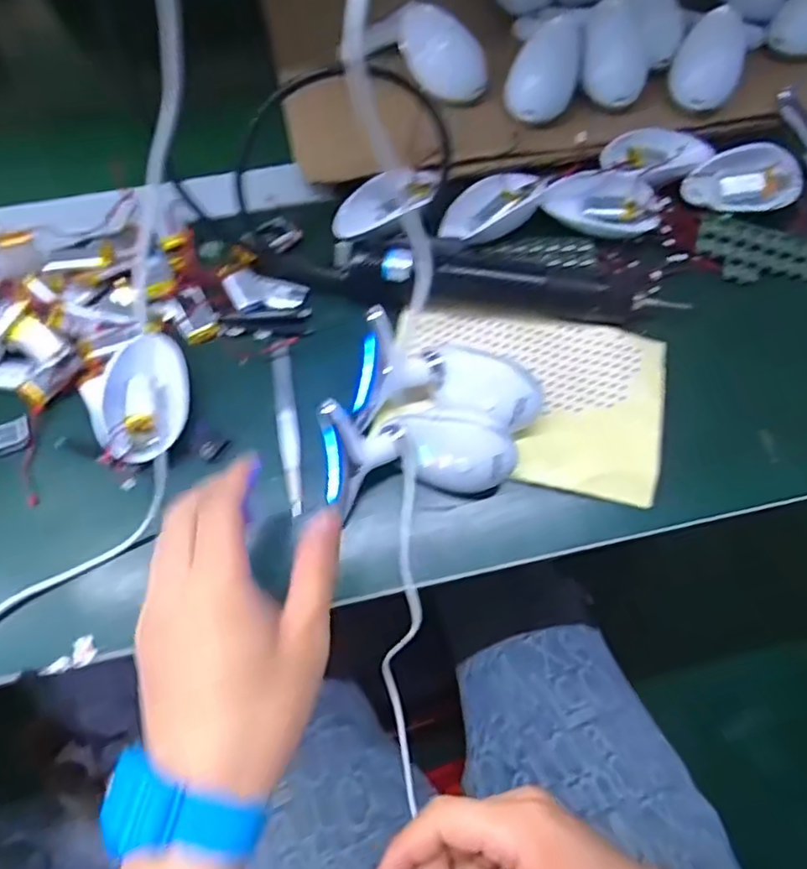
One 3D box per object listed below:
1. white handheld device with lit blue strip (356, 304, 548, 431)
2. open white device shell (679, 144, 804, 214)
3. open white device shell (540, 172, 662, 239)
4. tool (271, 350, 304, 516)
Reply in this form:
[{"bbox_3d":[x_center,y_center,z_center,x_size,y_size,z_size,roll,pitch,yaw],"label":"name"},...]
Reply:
[{"bbox_3d":[0.029,-0.029,0.381,0.115,0.062,0.051,11,68,3],"label":"white handheld device with lit blue strip"},{"bbox_3d":[0.256,-0.190,0.462,0.085,0.033,0.049,-11,69,-6],"label":"open white device shell"},{"bbox_3d":[0.147,-0.169,0.454,0.085,0.026,0.041,-2,68,-2],"label":"open white device shell"},{"bbox_3d":[-0.077,-0.005,0.406,0.014,0.010,0.116,-9,69,-5],"label":"tool"}]

